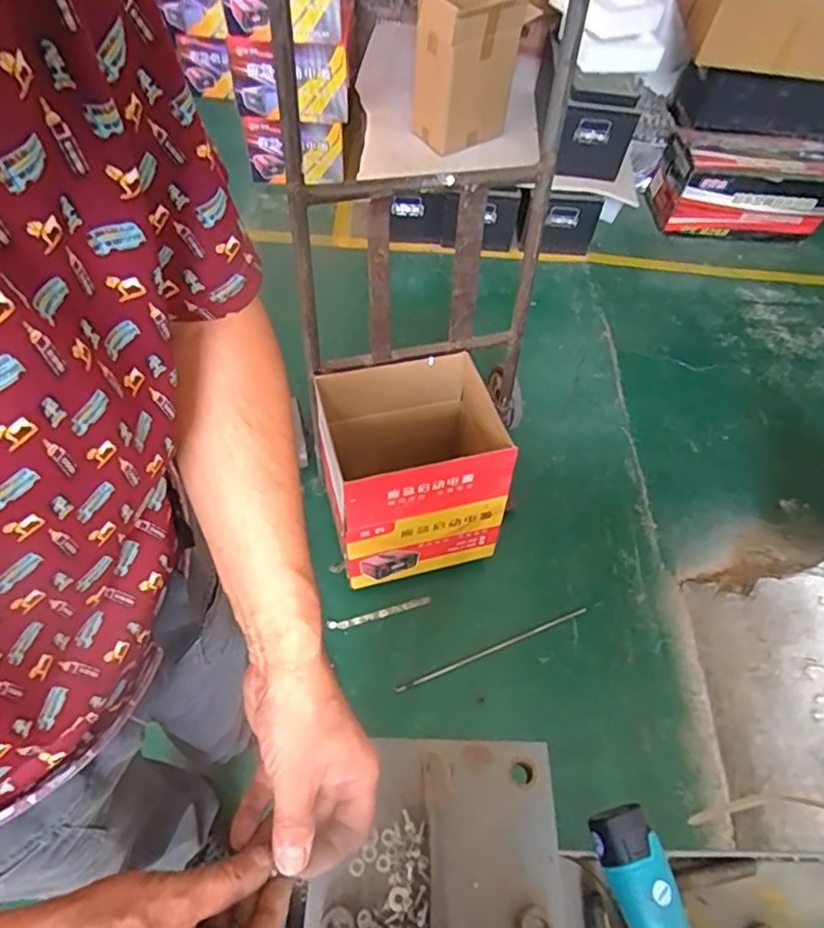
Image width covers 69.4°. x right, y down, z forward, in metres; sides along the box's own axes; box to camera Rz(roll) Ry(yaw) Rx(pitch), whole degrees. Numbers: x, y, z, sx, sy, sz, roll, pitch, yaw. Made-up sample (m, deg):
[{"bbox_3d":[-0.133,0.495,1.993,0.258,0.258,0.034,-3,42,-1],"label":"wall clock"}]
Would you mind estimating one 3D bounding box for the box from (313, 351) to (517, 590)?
[{"bbox_3d":[-0.003,0.011,1.353,0.337,0.406,0.355,-10,58,-11],"label":"box"}]

